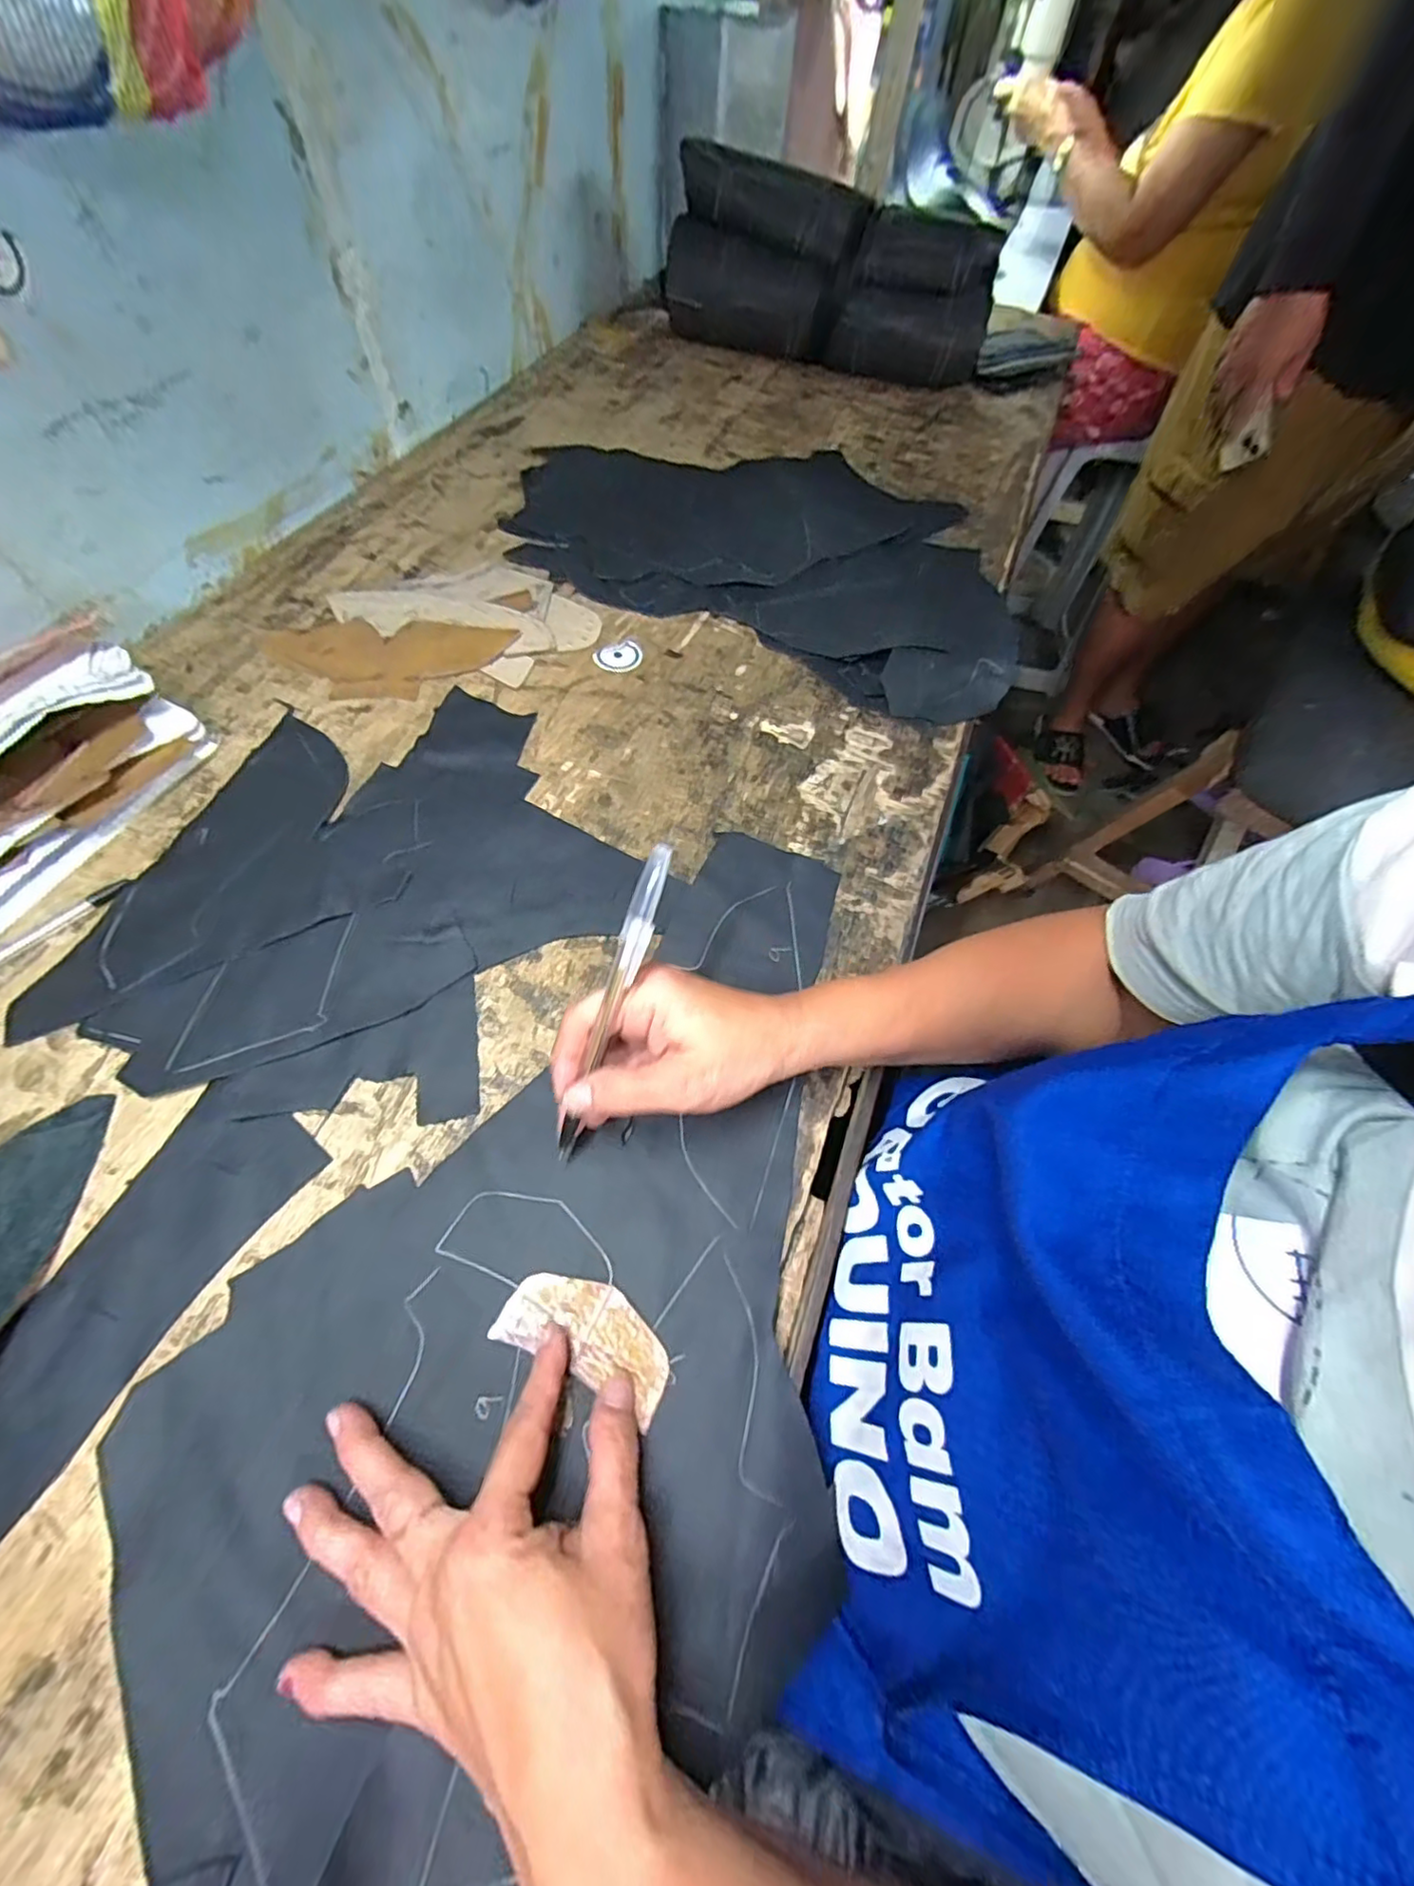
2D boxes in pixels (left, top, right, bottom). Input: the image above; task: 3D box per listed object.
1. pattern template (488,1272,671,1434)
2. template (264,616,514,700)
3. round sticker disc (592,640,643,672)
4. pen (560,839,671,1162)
[{"bbox_3d":[-0.052,0.171,0.273,0.077,0.004,0.036,21,61,9],"label":"pattern template"},{"bbox_3d":[-0.253,-0.223,0.486,0.183,0.005,0.086,3,65,-1],"label":"template"},{"bbox_3d":[-0.071,-0.237,0.510,0.032,0.004,0.039,38,65,16],"label":"round sticker disc"},{"bbox_3d":[-0.041,0.031,0.268,0.011,0.154,0.011,25,22,10],"label":"pen"}]

